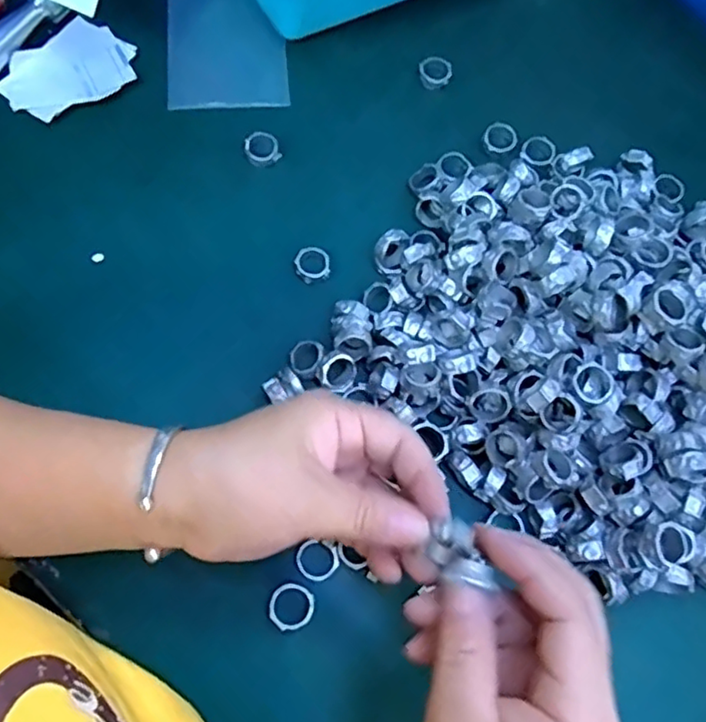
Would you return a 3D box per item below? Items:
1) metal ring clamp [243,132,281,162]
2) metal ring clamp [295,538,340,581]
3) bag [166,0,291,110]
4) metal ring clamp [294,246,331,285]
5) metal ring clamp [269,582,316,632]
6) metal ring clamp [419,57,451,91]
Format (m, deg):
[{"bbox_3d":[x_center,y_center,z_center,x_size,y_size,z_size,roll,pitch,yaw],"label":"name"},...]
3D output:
[{"bbox_3d":[-0.058,-0.136,0.389,0.021,0.008,0.018,-19,76,-7],"label":"metal ring clamp"},{"bbox_3d":[-0.018,0.103,0.318,0.021,0.004,0.021,44,77,10],"label":"metal ring clamp"},{"bbox_3d":[-0.087,-0.226,0.424,0.079,0.007,0.122,-3,72,-5],"label":"bag"},{"bbox_3d":[-0.025,-0.059,0.372,0.021,0.004,0.023,1,74,-2],"label":"metal ring clamp"},{"bbox_3d":[-0.031,0.125,0.311,0.022,0.004,0.023,1,74,-2],"label":"metal ring clamp"},{"bbox_3d":[0.056,-0.197,0.418,0.022,0.010,0.020,1,74,-2],"label":"metal ring clamp"}]

